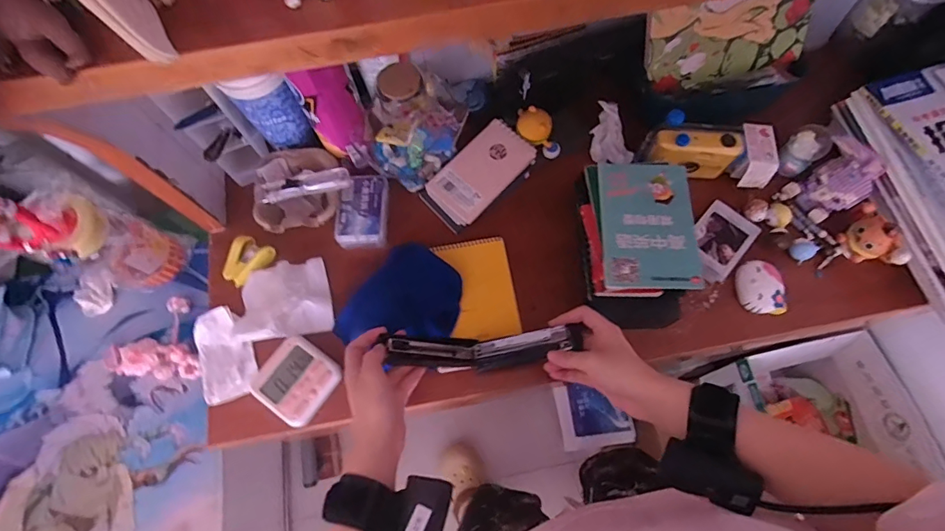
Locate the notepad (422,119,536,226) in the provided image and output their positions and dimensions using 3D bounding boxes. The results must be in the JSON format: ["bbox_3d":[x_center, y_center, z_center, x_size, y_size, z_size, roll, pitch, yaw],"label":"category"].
[{"bbox_3d":[0.012,-0.120,0.597,0.136,0.013,0.076,-43,80,-9],"label":"notepad"}]

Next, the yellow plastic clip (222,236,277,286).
[{"bbox_3d":[-0.281,-0.006,0.577,0.049,0.019,0.059,32,74,12],"label":"yellow plastic clip"}]

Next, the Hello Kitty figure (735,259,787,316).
[{"bbox_3d":[0.341,0.024,0.548,0.056,0.020,0.062,11,71,5],"label":"Hello Kitty figure"}]

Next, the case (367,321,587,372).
[{"bbox_3d":[0.015,0.090,0.502,0.204,0.060,0.035,-4,70,-3],"label":"case"}]

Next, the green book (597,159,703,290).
[{"bbox_3d":[0.187,-0.047,0.497,0.096,0.012,0.145,1,70,1],"label":"green book"}]

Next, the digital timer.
[{"bbox_3d":[-0.200,0.127,0.525,0.086,0.020,0.079,34,74,12],"label":"digital timer"}]

